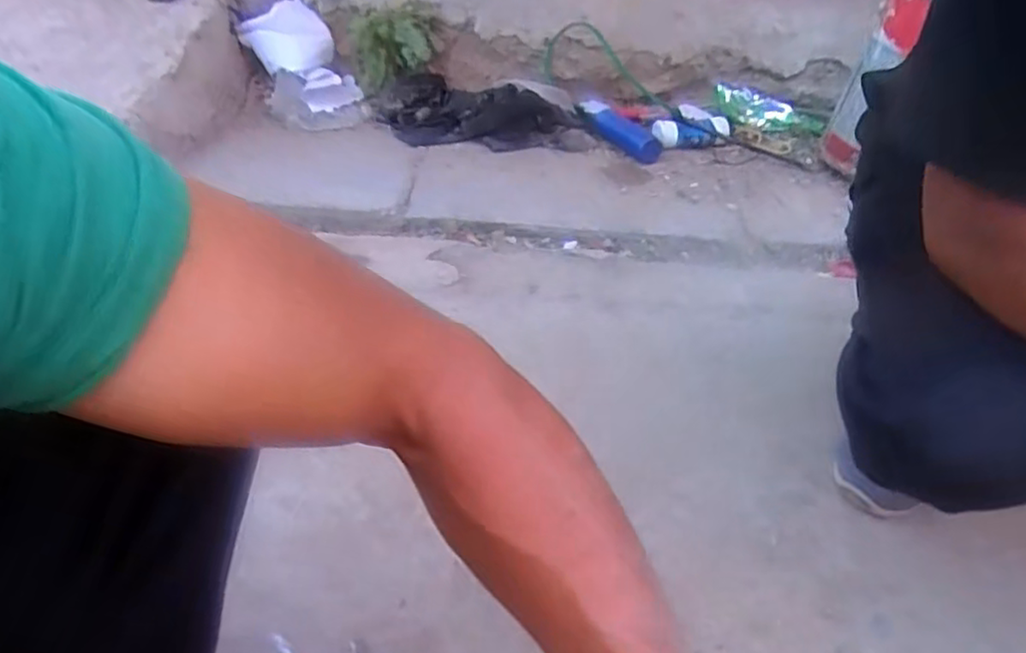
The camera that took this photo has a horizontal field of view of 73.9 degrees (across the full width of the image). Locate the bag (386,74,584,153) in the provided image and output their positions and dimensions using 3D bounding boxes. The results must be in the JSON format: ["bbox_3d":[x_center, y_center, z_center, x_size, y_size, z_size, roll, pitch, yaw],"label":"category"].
[{"bbox_3d":[-0.091,-0.481,1.551,0.468,0.107,0.188,13,39,14],"label":"bag"}]

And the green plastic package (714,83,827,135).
[{"bbox_3d":[0.601,-0.505,1.616,0.259,0.063,0.108,13,37,-9],"label":"green plastic package"}]

